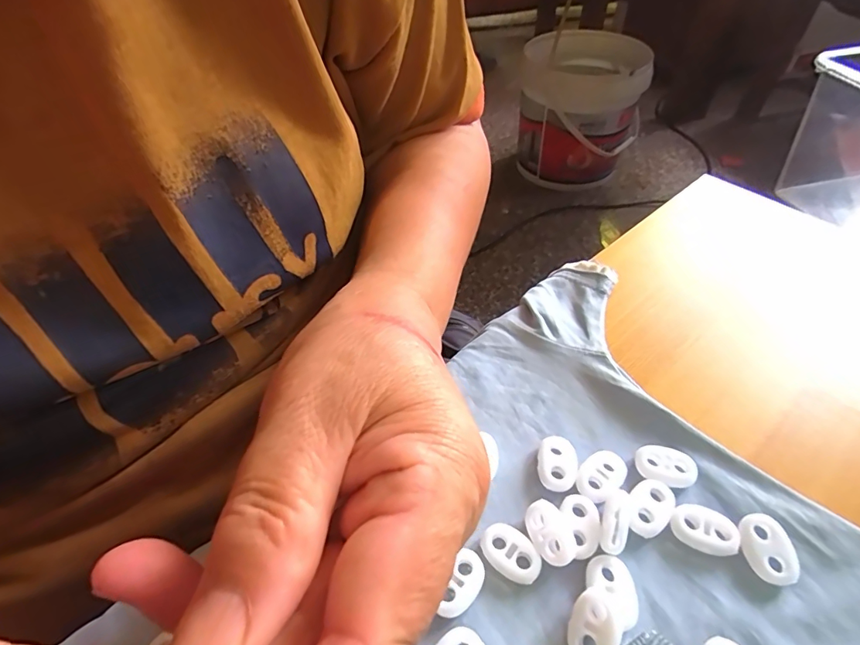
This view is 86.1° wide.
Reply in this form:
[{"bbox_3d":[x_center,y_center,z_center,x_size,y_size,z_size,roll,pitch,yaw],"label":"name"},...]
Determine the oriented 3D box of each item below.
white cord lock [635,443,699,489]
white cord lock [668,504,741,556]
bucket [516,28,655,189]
[{"bbox_3d":[0.093,0.056,0.180,0.021,0.004,0.015,11,51,14],"label":"white cord lock"},{"bbox_3d":[0.099,0.074,0.166,0.022,0.006,0.014,15,52,17],"label":"white cord lock"},{"bbox_3d":[0.410,-0.562,1.251,0.275,0.311,0.299,-2,49,3],"label":"bucket"}]

